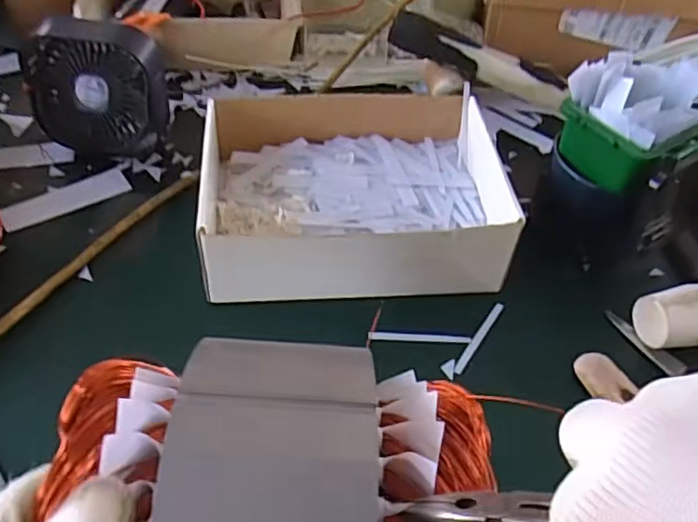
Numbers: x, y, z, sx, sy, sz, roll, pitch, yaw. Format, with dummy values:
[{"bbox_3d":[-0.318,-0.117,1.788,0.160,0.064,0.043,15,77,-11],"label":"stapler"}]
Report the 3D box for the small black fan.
[{"bbox_3d":[-0.232,-0.163,0.596,0.121,0.118,0.046,10,29,-1],"label":"small black fan"}]

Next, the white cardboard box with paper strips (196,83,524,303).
[{"bbox_3d":[0.002,-0.059,0.543,0.246,0.080,0.201,-2,49,-7],"label":"white cardboard box with paper strips"}]

